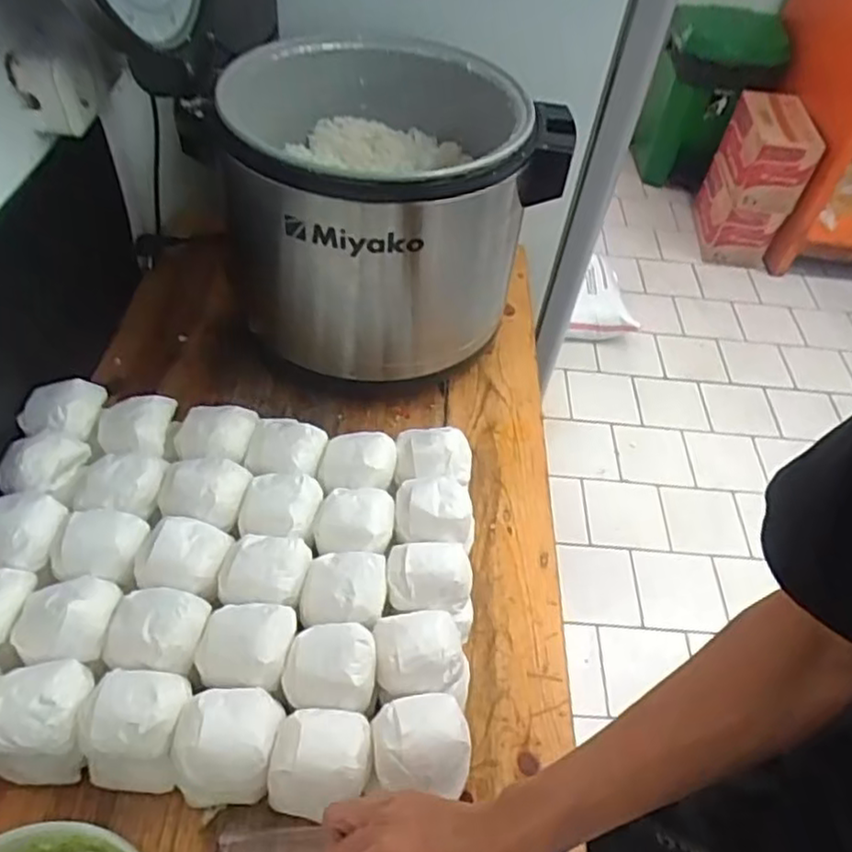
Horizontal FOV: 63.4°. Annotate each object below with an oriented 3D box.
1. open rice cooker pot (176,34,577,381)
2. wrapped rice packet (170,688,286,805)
[{"bbox_3d":[-0.072,-0.308,0.882,0.398,0.252,0.438,-13,52,-17],"label":"open rice cooker pot"},{"bbox_3d":[-0.163,0.261,0.571,0.081,0.082,0.074,4,49,-3],"label":"wrapped rice packet"}]

